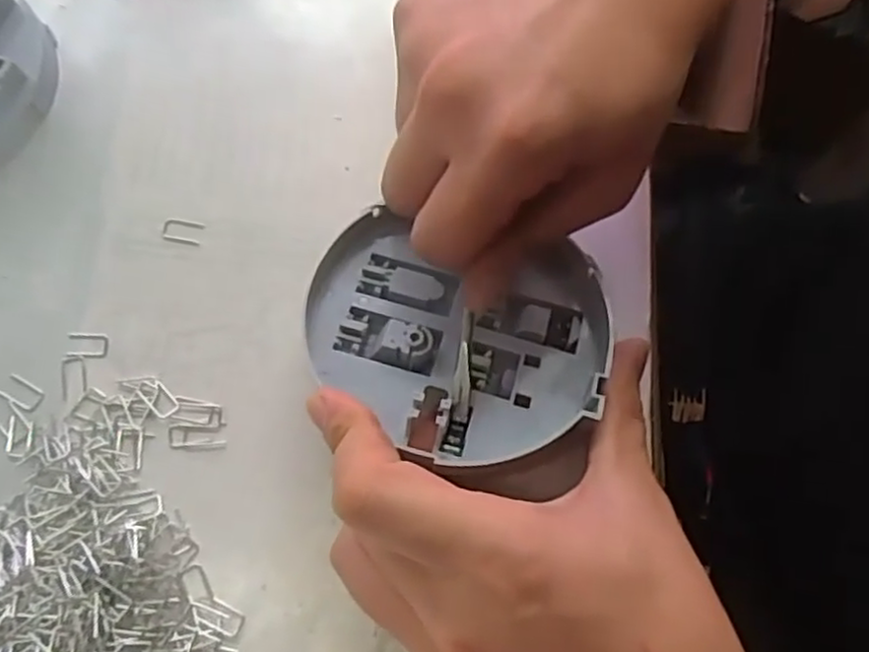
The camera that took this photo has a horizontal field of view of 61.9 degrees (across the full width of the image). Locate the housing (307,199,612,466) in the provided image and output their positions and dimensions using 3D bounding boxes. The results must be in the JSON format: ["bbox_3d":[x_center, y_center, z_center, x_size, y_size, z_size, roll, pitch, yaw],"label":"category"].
[{"bbox_3d":[0.007,0.005,0.255,0.103,0.028,0.087,11,63,1],"label":"housing"}]

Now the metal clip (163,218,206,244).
[{"bbox_3d":[-0.100,-0.038,0.289,0.016,0.004,0.009,10,76,1],"label":"metal clip"}]

